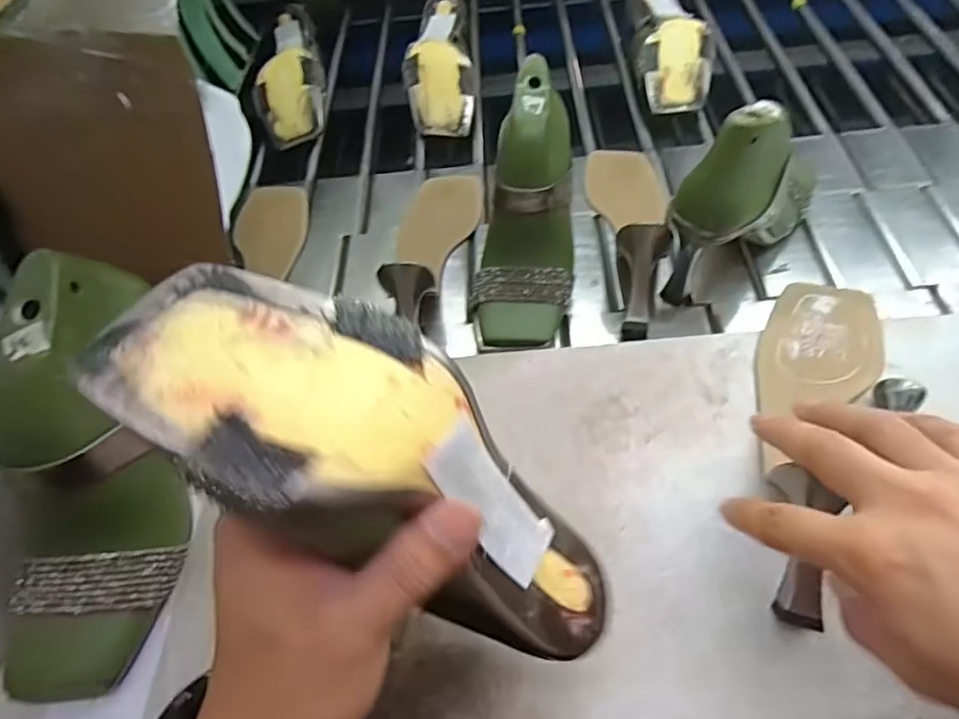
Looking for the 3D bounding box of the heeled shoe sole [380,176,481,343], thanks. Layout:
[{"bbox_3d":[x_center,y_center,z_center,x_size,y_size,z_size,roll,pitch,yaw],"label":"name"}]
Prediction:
[{"bbox_3d":[-0.045,-0.104,0.592,0.077,0.090,0.222,3,42,6],"label":"heeled shoe sole"}]

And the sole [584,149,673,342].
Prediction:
[{"bbox_3d":[0.136,-0.135,0.564,0.079,0.069,0.245,6,55,9],"label":"sole"}]

